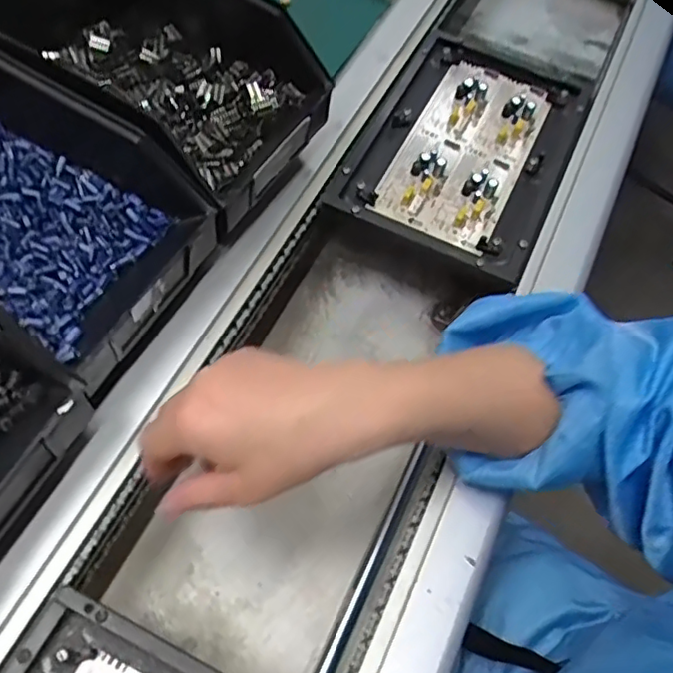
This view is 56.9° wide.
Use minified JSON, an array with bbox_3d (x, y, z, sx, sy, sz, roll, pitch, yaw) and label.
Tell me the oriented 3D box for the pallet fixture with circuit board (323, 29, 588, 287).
[{"bbox_3d":[0.113,-0.171,0.528,0.161,0.035,0.224,25,71,9],"label":"pallet fixture with circuit board"}]

